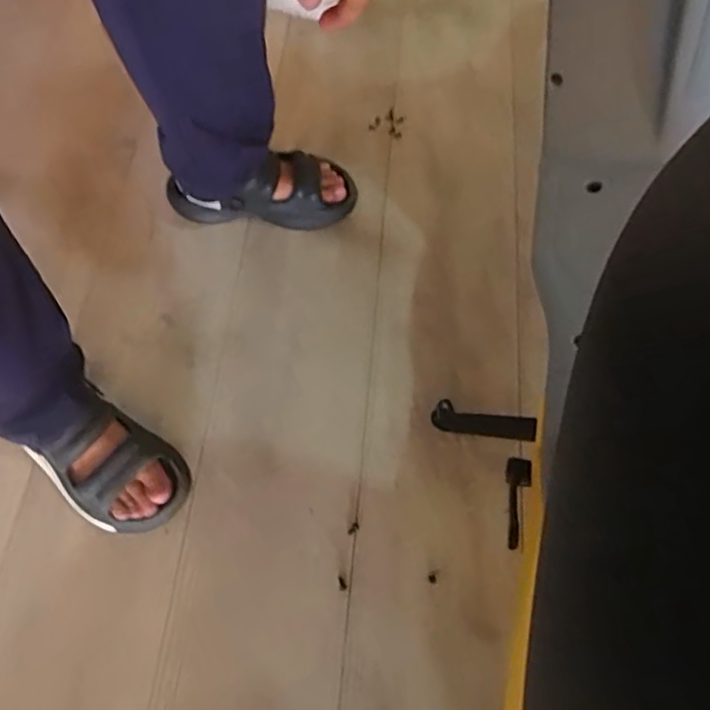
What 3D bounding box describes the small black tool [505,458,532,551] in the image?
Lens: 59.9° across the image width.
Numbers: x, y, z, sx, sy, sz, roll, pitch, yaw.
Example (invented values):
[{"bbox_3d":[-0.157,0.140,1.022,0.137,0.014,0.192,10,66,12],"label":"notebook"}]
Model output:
[{"bbox_3d":[0.137,0.118,0.523,0.020,0.019,0.084,18,41,6],"label":"small black tool"}]

